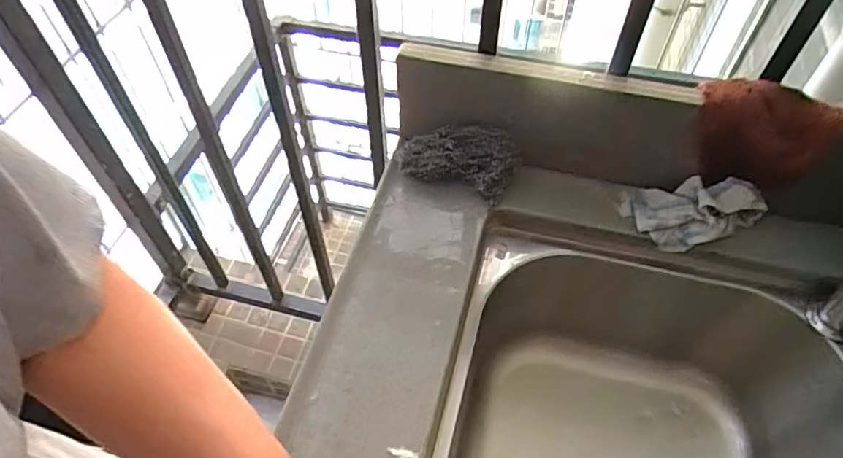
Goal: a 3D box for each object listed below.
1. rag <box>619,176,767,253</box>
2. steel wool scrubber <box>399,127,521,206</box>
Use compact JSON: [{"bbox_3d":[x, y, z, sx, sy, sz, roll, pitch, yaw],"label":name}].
[{"bbox_3d":[0.262,-0.015,0.531,0.125,0.042,0.061,10,54,8],"label":"rag"},{"bbox_3d":[0.036,-0.074,0.561,0.121,0.043,0.056,13,55,10],"label":"steel wool scrubber"}]

